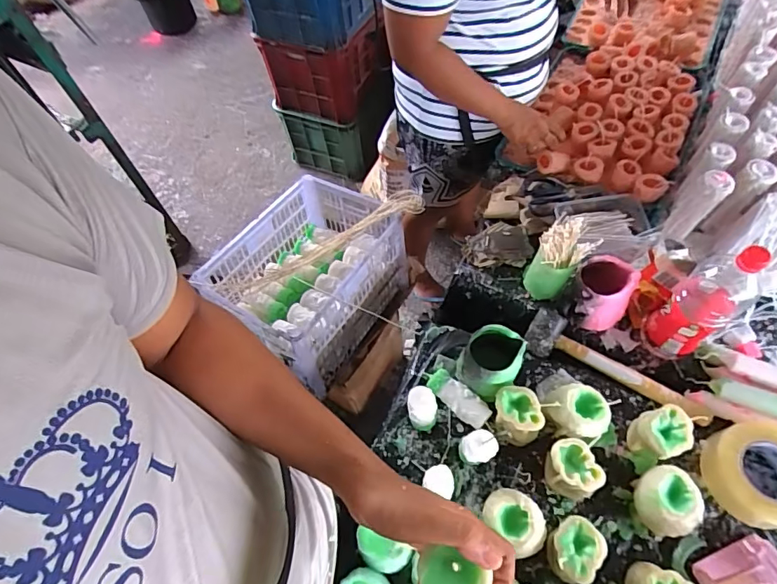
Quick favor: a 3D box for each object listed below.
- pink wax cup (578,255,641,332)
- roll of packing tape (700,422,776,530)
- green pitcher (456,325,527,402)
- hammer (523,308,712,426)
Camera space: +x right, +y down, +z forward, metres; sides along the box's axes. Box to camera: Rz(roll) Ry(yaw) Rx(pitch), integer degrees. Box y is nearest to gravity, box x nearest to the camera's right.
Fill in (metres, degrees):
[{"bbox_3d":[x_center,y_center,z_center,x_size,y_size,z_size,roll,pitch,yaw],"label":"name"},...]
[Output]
[{"bbox_3d":[0.348,0.003,0.762,0.078,0.101,0.080,-2,60,3],"label":"pink wax cup"},{"bbox_3d":[0.519,0.255,0.652,0.134,0.061,0.128,-2,60,3],"label":"roll of packing tape"},{"bbox_3d":[0.152,0.113,0.724,0.090,0.104,0.091,16,63,13],"label":"green pitcher"},{"bbox_3d":[0.366,0.117,0.750,0.290,0.036,0.065,25,65,17],"label":"hammer"}]

